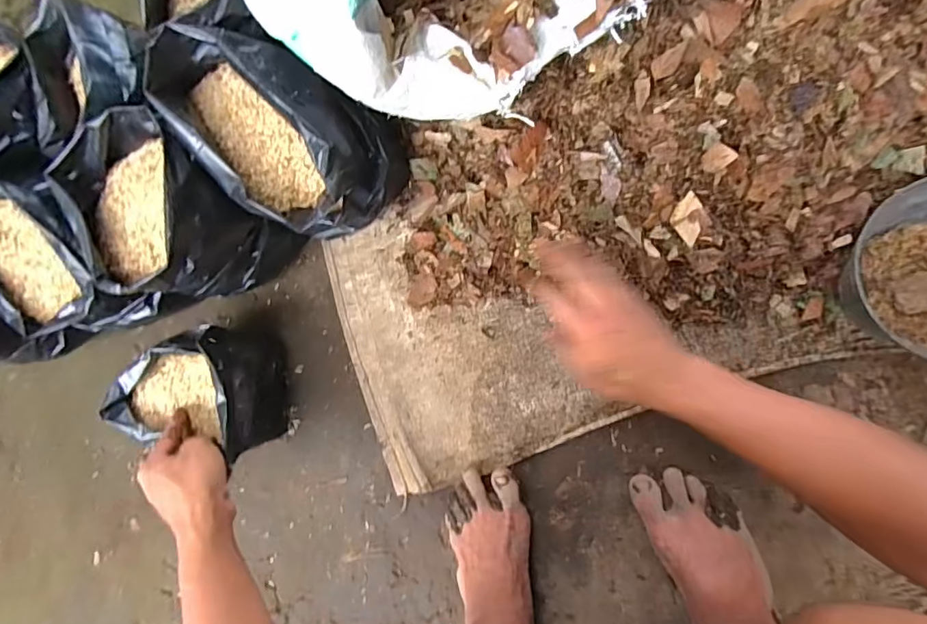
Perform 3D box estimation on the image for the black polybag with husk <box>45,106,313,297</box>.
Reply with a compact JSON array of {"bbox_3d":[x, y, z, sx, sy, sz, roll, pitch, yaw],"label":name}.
[{"bbox_3d":[-0.308,-0.102,0.569,0.142,0.211,0.163,-42,79,4],"label":"black polybag with husk"}]

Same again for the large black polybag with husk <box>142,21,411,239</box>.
[{"bbox_3d":[-0.176,-0.172,0.524,0.177,0.186,0.154,26,89,11],"label":"large black polybag with husk"}]

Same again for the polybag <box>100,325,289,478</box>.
[{"bbox_3d":[-0.294,0.082,0.585,0.157,0.117,0.118,5,86,8],"label":"polybag"}]

